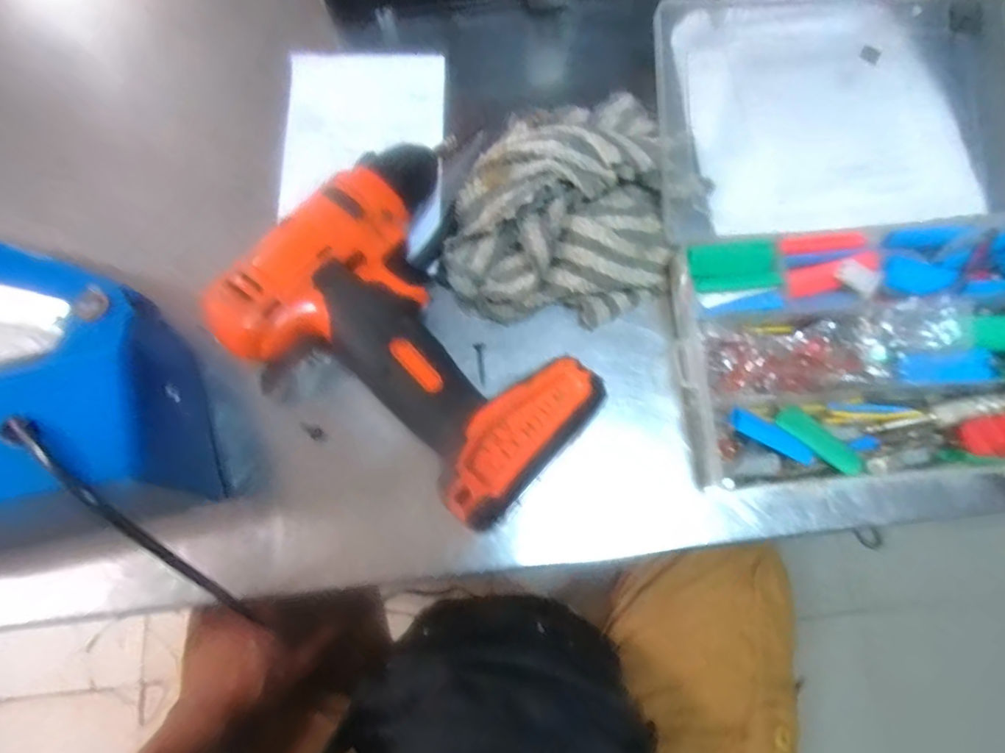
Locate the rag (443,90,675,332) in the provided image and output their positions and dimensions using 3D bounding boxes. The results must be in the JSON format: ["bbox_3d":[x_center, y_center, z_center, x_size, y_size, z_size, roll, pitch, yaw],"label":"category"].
[{"bbox_3d":[0.028,-0.099,0.316,0.122,0.038,0.134,-4,77,0],"label":"rag"}]

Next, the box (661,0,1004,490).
[{"bbox_3d":[0.188,-0.094,0.305,0.203,0.044,0.288,-4,77,1],"label":"box"}]

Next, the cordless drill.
[{"bbox_3d":[-0.031,-0.029,0.286,0.174,0.073,0.147,37,80,9],"label":"cordless drill"}]

